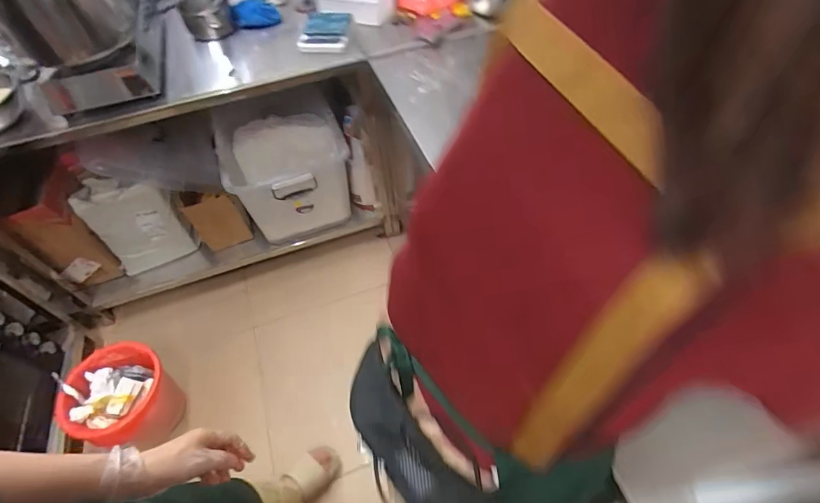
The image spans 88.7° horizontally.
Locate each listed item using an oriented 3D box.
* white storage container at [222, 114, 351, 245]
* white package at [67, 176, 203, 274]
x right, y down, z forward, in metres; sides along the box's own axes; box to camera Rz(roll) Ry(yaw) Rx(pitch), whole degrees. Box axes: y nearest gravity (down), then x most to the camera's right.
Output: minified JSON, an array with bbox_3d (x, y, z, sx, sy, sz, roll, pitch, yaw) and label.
[{"bbox_3d":[-0.456,-0.303,1.638,0.412,0.311,0.463,-17,53,-9],"label":"white storage container"},{"bbox_3d":[-0.973,-0.110,1.535,0.268,0.343,0.148,-18,44,-7],"label":"white package"}]

